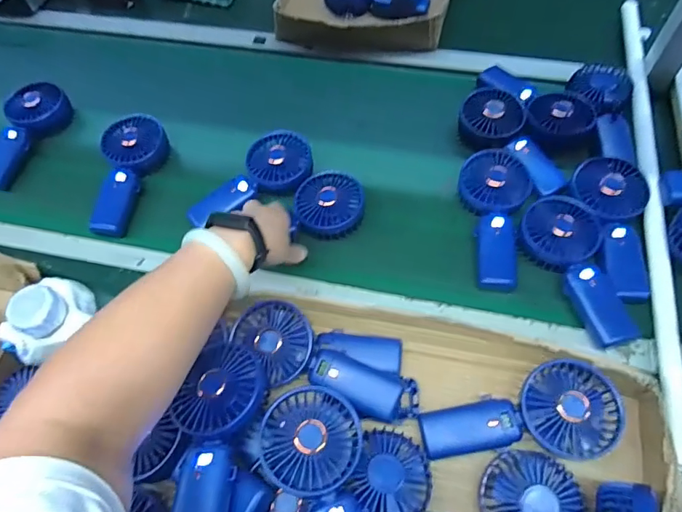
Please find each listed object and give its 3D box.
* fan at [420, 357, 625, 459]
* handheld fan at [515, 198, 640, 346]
[{"bbox_3d":[0.170,0.156,0.440,0.184,0.040,0.086,-11,60,-3],"label":"fan"},{"bbox_3d":[0.268,0.010,0.524,0.086,0.035,0.181,-11,60,-3],"label":"handheld fan"}]

